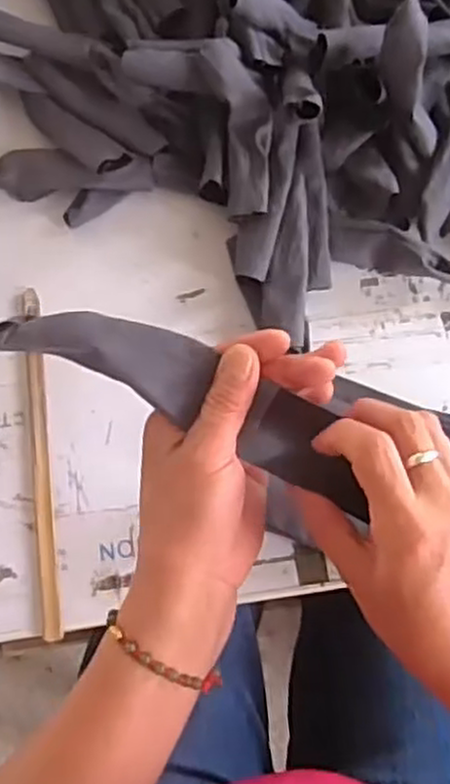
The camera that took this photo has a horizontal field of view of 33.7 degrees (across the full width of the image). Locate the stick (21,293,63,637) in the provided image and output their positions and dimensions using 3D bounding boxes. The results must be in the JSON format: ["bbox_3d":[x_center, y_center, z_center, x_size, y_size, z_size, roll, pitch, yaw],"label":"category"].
[{"bbox_3d":[-0.138,0.045,0.557,0.015,0.005,0.267,-8,71,-4],"label":"stick"}]

